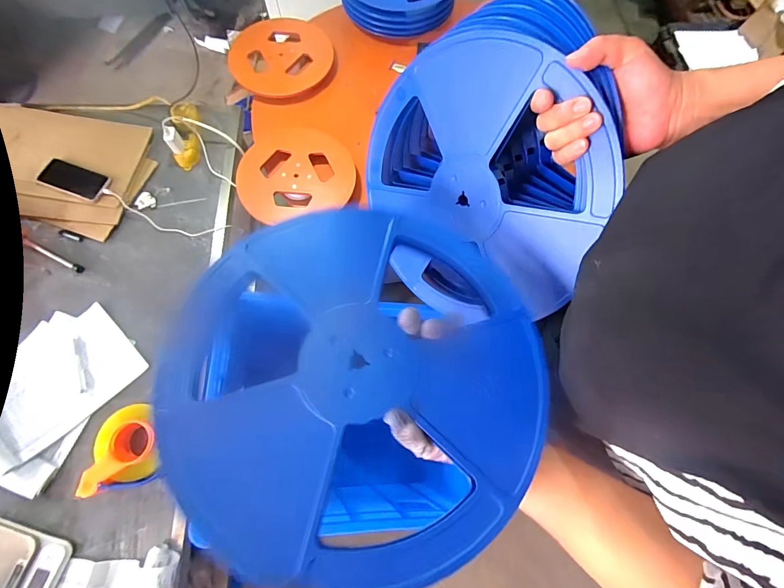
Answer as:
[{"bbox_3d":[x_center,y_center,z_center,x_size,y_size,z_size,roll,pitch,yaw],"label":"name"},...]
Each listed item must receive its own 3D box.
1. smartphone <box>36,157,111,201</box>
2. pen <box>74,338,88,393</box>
[{"bbox_3d":[-0.770,-0.279,0.883,0.152,0.012,0.076,21,71,-1],"label":"smartphone"},{"bbox_3d":[-0.660,0.149,0.769,0.015,0.009,0.120,-20,74,-9],"label":"pen"}]

